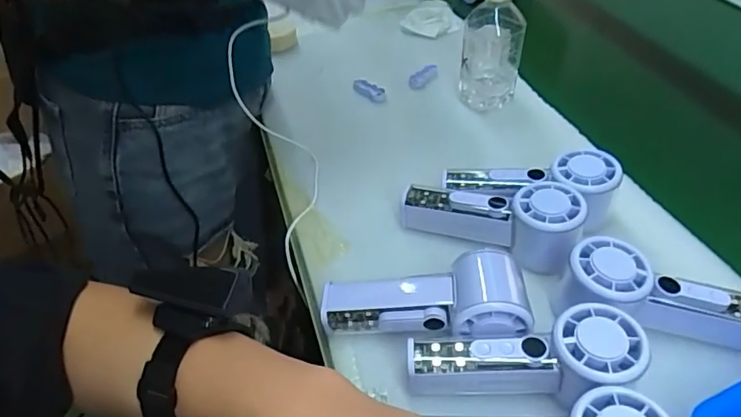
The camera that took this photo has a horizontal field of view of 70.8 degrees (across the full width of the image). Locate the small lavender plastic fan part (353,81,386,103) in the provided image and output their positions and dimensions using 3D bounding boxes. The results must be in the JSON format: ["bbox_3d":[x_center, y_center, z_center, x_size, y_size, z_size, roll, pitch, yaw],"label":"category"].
[{"bbox_3d":[-0.002,-0.149,0.664,0.047,0.025,0.011,23,51,24],"label":"small lavender plastic fan part"}]

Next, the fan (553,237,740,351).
[{"bbox_3d":[0.218,0.074,0.387,0.157,0.061,0.059,17,48,2],"label":"fan"}]

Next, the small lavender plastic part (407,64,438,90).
[{"bbox_3d":[0.070,-0.172,0.682,0.046,0.014,0.020,-39,53,-13],"label":"small lavender plastic part"}]

